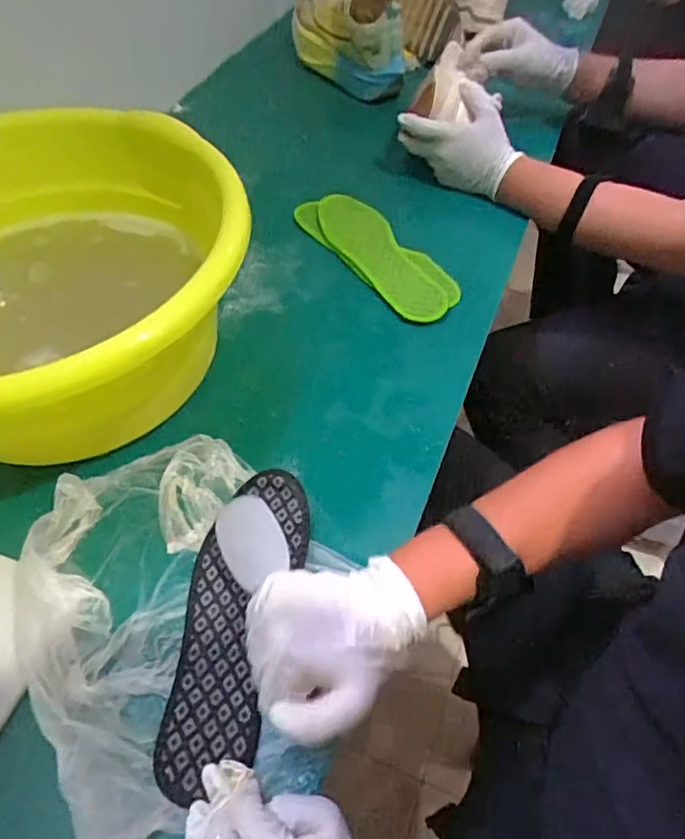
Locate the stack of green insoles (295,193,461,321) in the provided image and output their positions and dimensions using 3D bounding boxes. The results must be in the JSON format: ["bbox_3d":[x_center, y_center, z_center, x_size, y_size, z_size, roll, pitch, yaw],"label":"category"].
[{"bbox_3d":[0.047,-0.209,0.720,0.094,0.022,0.238,-32,63,-24],"label":"stack of green insoles"}]

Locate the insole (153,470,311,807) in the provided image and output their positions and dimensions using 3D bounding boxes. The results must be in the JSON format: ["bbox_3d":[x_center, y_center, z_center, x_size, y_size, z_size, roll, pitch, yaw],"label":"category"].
[{"bbox_3d":[-0.085,0.152,0.455,0.084,0.015,0.243,13,57,4],"label":"insole"}]

